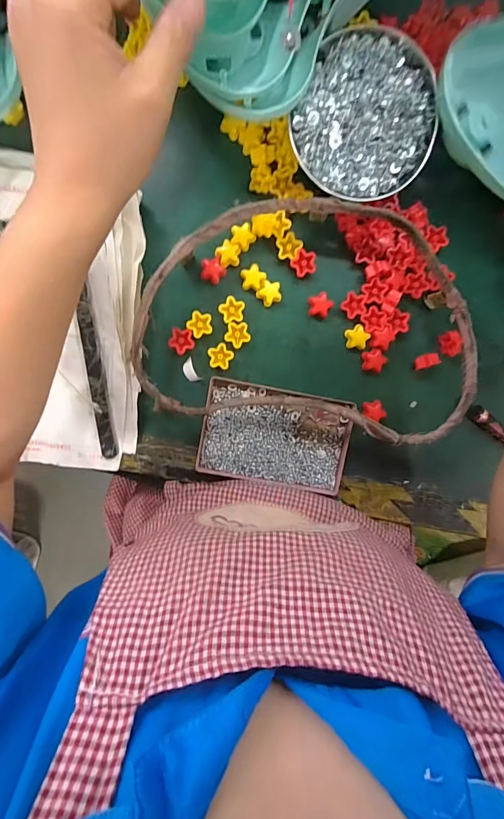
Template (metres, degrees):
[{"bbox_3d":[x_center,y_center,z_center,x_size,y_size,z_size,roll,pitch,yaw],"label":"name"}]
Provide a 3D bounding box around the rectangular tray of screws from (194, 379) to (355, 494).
[{"bbox_3d":[0.026,0.030,0.410,0.157,0.014,0.103,10,99,-3],"label":"rectangular tray of screws"}]

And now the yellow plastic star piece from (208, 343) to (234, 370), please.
[{"bbox_3d":[-0.034,-0.056,0.399,0.026,0.005,0.026,44,95,-7],"label":"yellow plastic star piece"}]

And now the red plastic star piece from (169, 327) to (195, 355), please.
[{"bbox_3d":[-0.074,-0.072,0.396,0.026,0.005,0.027,6,99,-3],"label":"red plastic star piece"}]

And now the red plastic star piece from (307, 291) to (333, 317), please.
[{"bbox_3d":[0.072,-0.111,0.395,0.027,0.009,0.026,6,99,-3],"label":"red plastic star piece"}]

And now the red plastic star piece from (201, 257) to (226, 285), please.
[{"bbox_3d":[-0.041,-0.145,0.389,0.025,0.011,0.024,24,97,-5],"label":"red plastic star piece"}]

